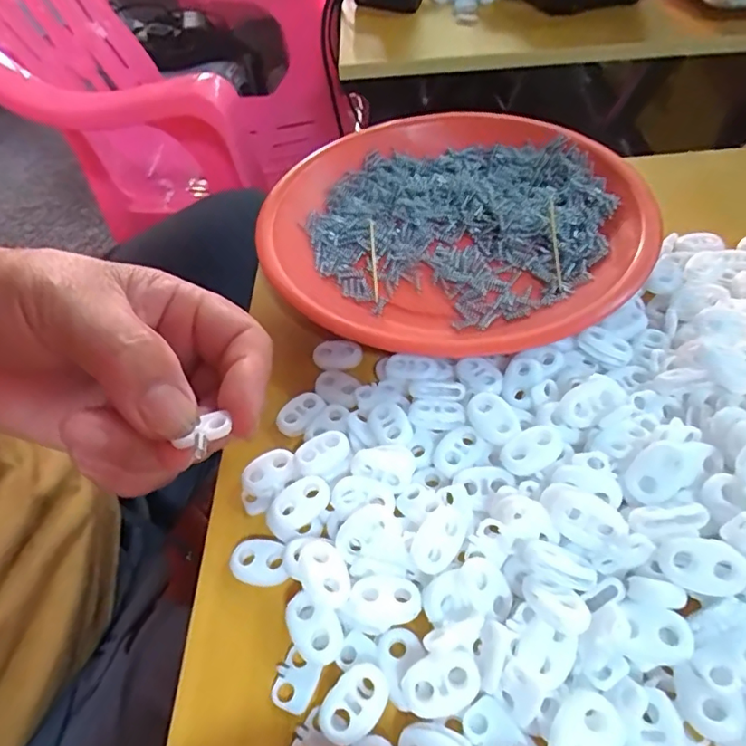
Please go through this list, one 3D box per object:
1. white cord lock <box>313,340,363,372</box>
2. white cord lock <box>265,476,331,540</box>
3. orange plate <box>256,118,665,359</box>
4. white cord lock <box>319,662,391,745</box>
[{"bbox_3d":[-0.016,-0.008,0.243,0.021,0.008,0.011,4,52,8],"label":"white cord lock"},{"bbox_3d":[-0.027,0.046,0.191,0.015,0.005,0.024,30,60,26],"label":"white cord lock"},{"bbox_3d":[0.043,-0.081,0.281,0.183,0.031,0.185,-2,51,3],"label":"orange plate"},{"bbox_3d":[-0.005,0.095,0.154,0.015,0.006,0.022,34,61,28],"label":"white cord lock"}]

